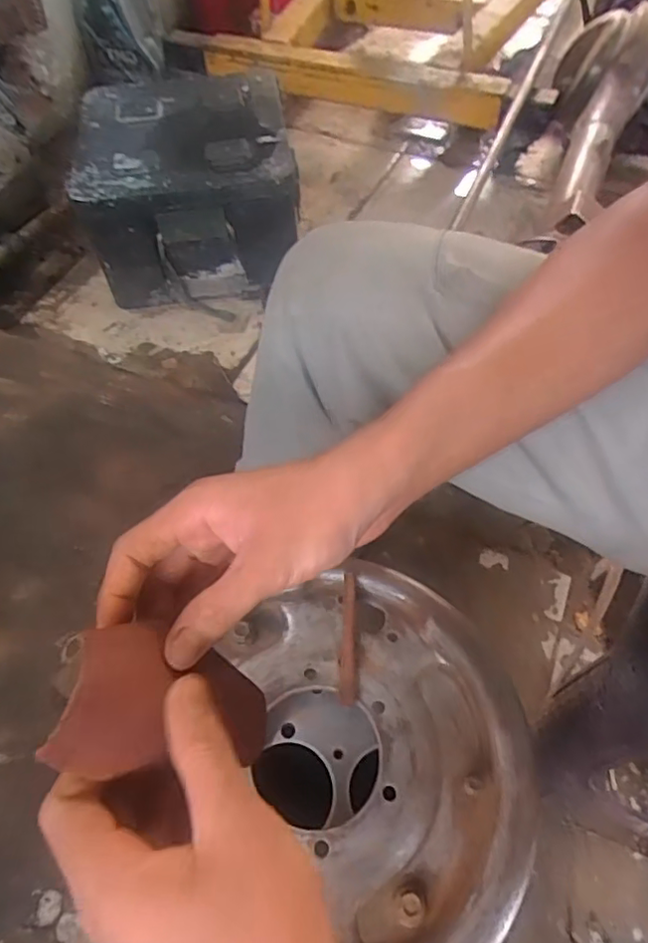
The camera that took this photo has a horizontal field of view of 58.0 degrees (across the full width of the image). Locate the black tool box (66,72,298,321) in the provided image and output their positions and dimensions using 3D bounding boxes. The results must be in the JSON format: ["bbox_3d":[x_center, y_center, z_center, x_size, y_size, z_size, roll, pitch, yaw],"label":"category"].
[{"bbox_3d":[-0.234,-0.503,1.074,0.348,0.233,0.326,-9,57,-3],"label":"black tool box"}]

